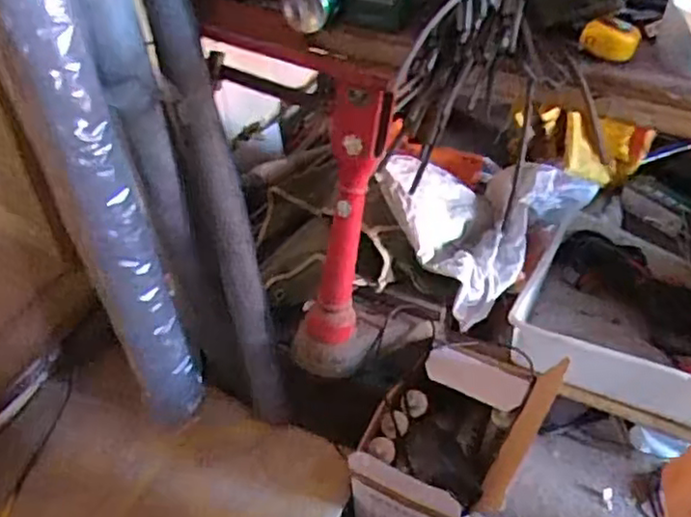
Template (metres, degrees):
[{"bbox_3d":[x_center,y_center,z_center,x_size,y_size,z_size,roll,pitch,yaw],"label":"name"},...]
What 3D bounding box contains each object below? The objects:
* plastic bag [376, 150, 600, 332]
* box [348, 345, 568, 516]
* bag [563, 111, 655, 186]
[{"bbox_3d":[0.340,-0.102,1.452,0.274,0.219,0.645,35,37,32],"label":"plastic bag"},{"bbox_3d":[0.187,0.335,1.168,0.255,0.273,0.350,24,48,24],"label":"box"},{"bbox_3d":[0.691,-0.274,1.774,0.250,0.192,0.085,-5,43,-5],"label":"bag"}]

